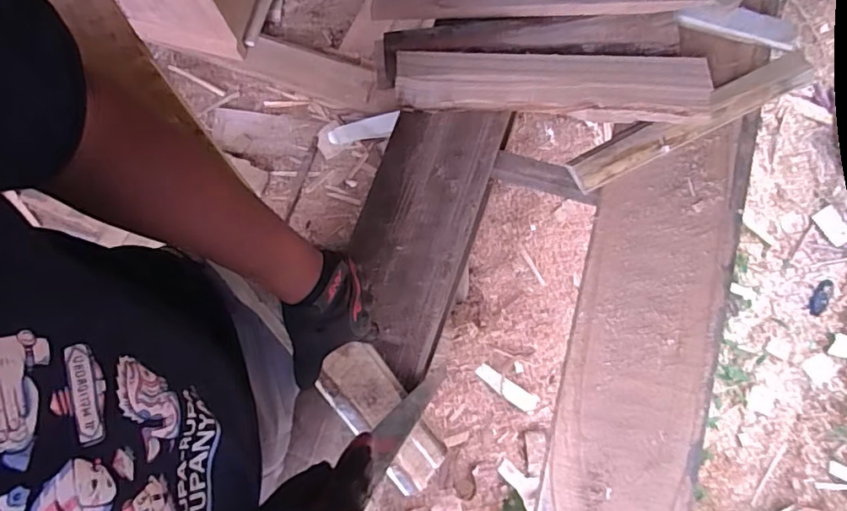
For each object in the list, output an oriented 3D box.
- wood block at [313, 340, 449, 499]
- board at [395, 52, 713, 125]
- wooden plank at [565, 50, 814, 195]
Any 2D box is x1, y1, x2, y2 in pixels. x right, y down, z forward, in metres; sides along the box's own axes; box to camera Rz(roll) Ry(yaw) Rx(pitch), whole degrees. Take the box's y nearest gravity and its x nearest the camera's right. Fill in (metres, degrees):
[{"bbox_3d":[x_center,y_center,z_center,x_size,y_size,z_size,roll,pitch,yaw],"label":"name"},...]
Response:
[{"bbox_3d":[-0.047,0.198,0.645,0.074,0.027,0.216,-35,114,-7],"label":"wood block"},{"bbox_3d":[0.175,-0.233,0.737,0.417,0.042,0.086,2,77,1],"label":"board"},{"bbox_3d":[0.367,-0.184,0.732,0.357,0.019,0.054,-26,97,-3],"label":"wooden plank"}]

